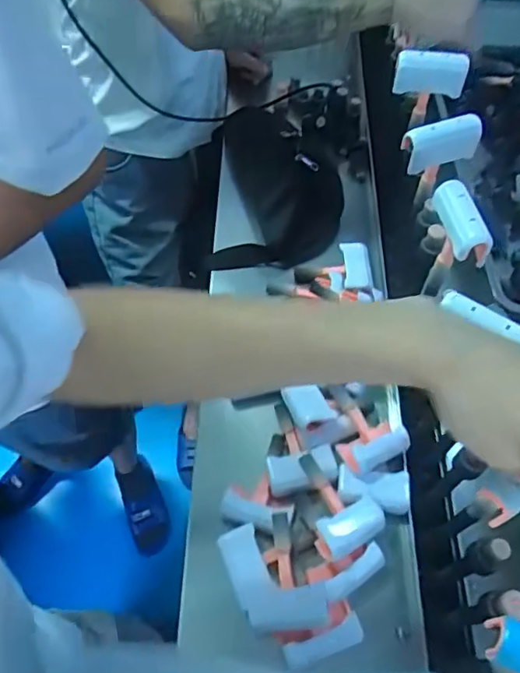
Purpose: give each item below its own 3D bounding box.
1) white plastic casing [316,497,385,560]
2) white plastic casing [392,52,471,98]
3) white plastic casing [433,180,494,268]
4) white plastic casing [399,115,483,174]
[{"bbox_3d":[0.092,0.191,0.559,0.074,0.023,0.041,-22,84,-30],"label":"white plastic casing"},{"bbox_3d":[0.193,-0.295,0.624,0.079,0.041,0.020,5,63,0],"label":"white plastic casing"},{"bbox_3d":[0.179,-0.103,0.494,0.025,0.029,0.078,-11,64,-8],"label":"white plastic casing"},{"bbox_3d":[0.184,-0.194,0.552,0.077,0.036,0.031,-17,65,-11],"label":"white plastic casing"}]

